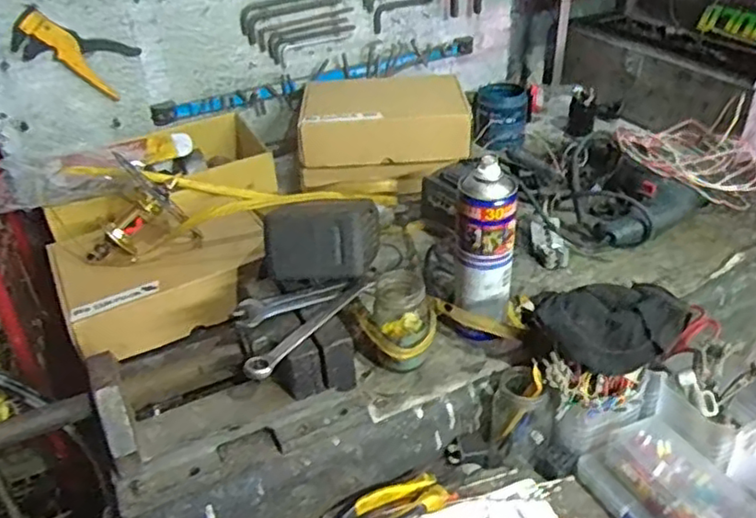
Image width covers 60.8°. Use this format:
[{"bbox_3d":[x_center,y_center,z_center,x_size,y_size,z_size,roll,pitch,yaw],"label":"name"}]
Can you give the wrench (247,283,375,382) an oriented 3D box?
[{"bbox_3d":[-0.066,0.067,0.662,0.023,0.014,0.176,22,42,32],"label":"wrench"}]

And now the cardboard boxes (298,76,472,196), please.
[{"bbox_3d":[0.008,-0.205,1.066,0.275,0.122,0.178,-3,35,0],"label":"cardboard boxes"}]

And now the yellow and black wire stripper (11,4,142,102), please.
[{"bbox_3d":[-0.462,-0.318,0.981,0.035,0.088,0.166,32,9,40],"label":"yellow and black wire stripper"}]

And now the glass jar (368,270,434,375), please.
[{"bbox_3d":[0.030,0.073,0.729,0.064,0.103,0.081,16,39,26],"label":"glass jar"}]

